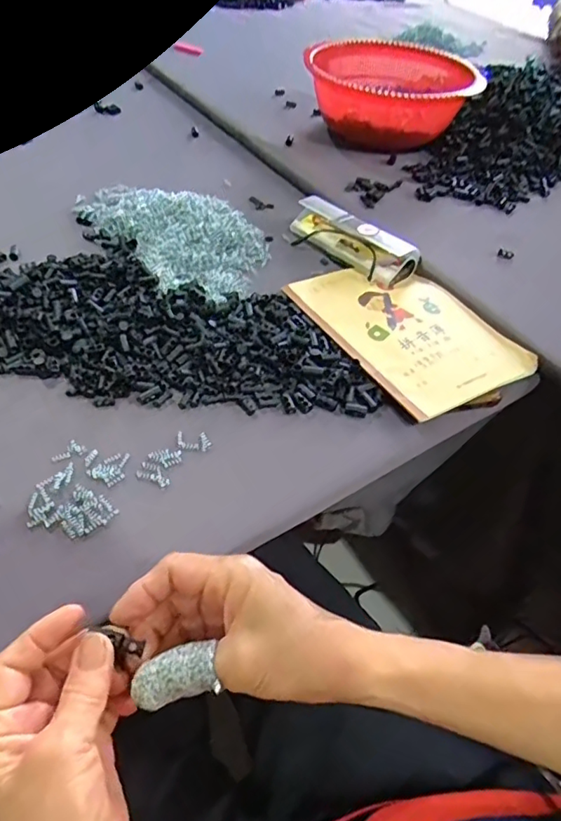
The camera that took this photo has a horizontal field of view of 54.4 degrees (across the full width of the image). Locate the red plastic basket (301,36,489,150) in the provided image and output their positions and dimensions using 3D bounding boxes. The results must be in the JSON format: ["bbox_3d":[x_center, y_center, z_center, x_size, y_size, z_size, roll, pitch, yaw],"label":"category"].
[{"bbox_3d":[0.154,-0.457,0.787,0.228,0.092,0.216,2,48,-1],"label":"red plastic basket"}]

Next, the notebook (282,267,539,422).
[{"bbox_3d":[0.117,-0.081,0.512,0.140,0.004,0.201,-26,54,-23],"label":"notebook"}]

